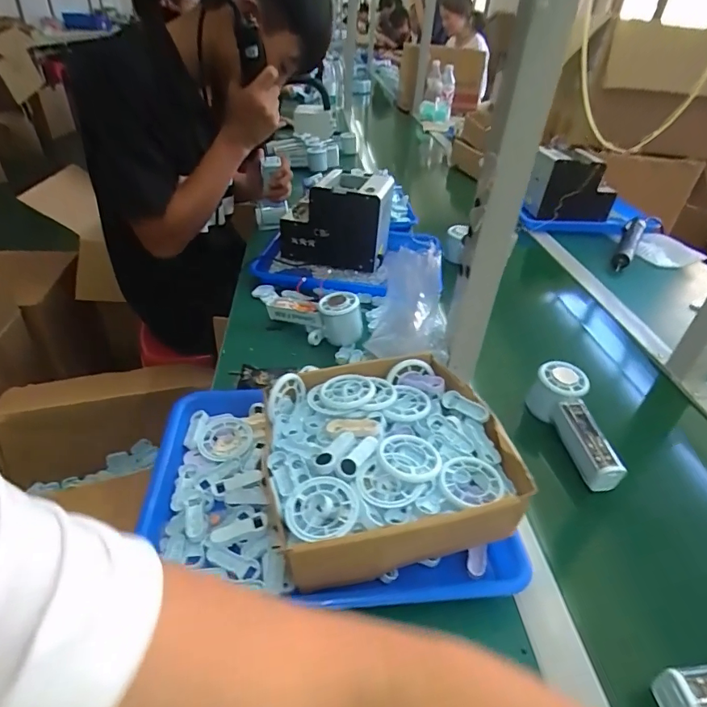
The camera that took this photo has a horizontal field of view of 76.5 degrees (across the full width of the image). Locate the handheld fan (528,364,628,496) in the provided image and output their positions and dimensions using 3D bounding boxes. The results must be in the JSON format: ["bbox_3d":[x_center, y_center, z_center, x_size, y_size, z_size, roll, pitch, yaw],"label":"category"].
[{"bbox_3d":[0.259,0.086,0.523,0.050,0.060,0.151,-4,51,-11],"label":"handheld fan"}]

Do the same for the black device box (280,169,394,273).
[{"bbox_3d":[-0.036,-0.250,0.840,0.198,0.144,0.107,9,38,5],"label":"black device box"}]

